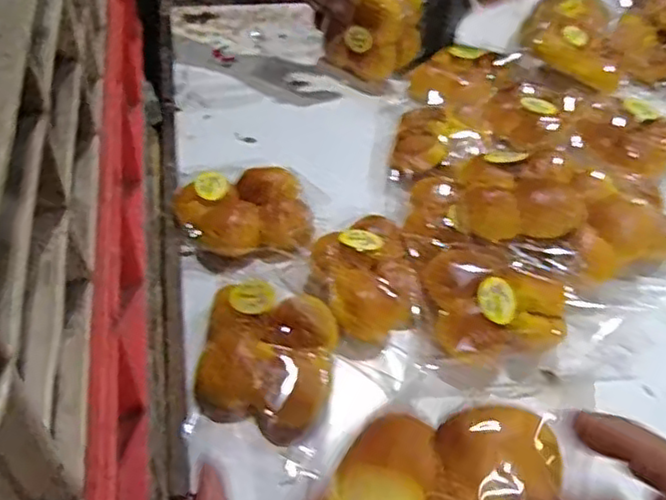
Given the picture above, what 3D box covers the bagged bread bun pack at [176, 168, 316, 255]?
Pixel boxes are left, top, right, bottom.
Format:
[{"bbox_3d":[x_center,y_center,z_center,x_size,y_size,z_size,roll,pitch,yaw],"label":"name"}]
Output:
[{"bbox_3d":[-0.087,-0.032,0.656,0.125,0.060,0.107,-9,52,-12],"label":"bagged bread bun pack"}]

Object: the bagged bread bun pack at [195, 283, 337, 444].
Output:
[{"bbox_3d":[-0.054,0.091,0.554,0.111,0.042,0.124,8,50,2],"label":"bagged bread bun pack"}]

